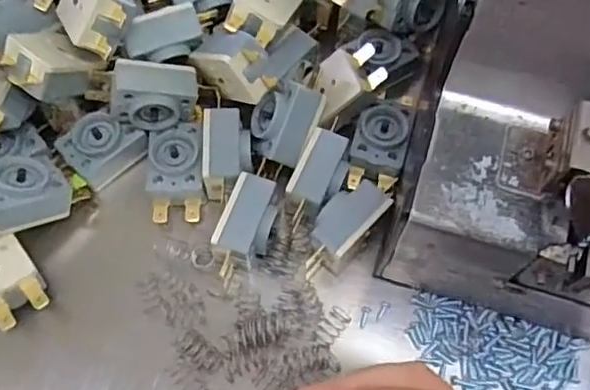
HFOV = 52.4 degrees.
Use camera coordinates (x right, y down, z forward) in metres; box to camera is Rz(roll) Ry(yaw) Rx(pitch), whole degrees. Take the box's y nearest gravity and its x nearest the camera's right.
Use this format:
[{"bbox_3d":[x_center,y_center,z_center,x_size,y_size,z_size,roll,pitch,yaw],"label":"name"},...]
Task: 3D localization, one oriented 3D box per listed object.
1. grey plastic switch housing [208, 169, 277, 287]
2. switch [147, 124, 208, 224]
[{"bbox_3d":[-0.022,0.018,0.268,0.022,0.022,0.048,17,68,8],"label":"grey plastic switch housing"},{"bbox_3d":[-0.056,-0.011,0.285,0.025,0.014,0.045,-4,67,-1],"label":"switch"}]

